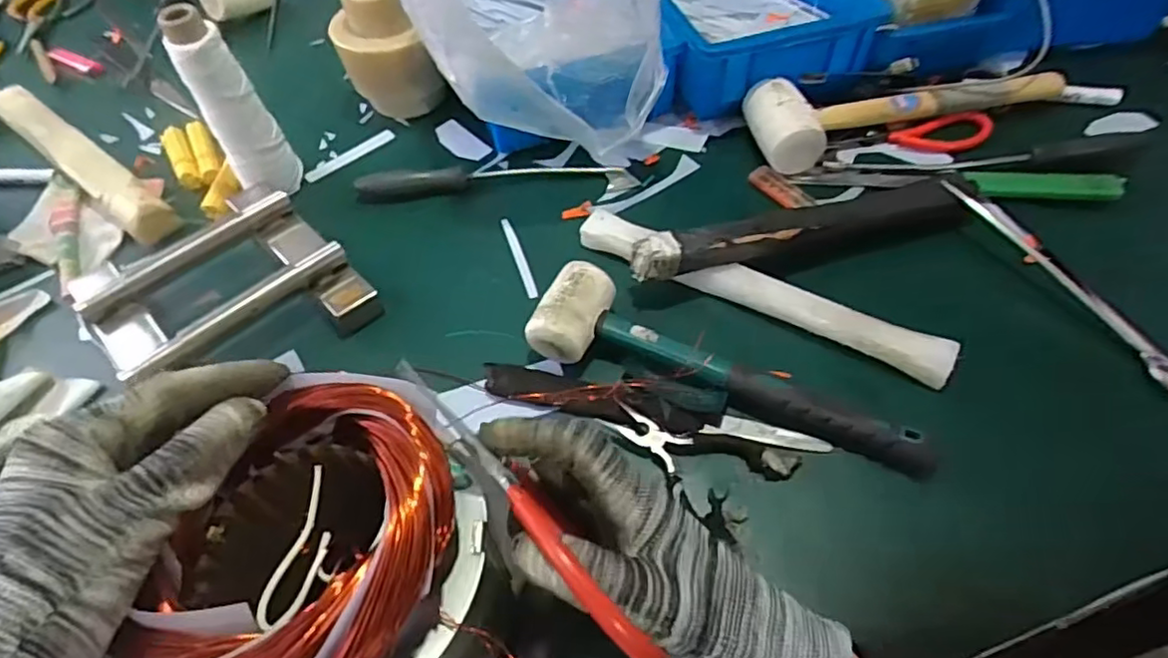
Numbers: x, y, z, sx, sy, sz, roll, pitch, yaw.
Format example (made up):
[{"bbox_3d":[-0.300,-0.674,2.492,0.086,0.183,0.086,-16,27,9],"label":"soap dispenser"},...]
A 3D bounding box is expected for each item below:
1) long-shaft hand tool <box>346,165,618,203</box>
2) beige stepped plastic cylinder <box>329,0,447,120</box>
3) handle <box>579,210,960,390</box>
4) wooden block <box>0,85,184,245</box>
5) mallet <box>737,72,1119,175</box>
[{"bbox_3d":[-0.092,-0.148,0.619,0.247,0.018,0.027,-8,54,-2],"label":"long-shaft hand tool"},{"bbox_3d":[-0.194,-0.269,0.634,0.087,0.124,0.077,-19,55,-10],"label":"beige stepped plastic cylinder"},{"bbox_3d":[0.131,-0.030,0.513,0.301,0.030,0.033,24,59,20],"label":"handle"},{"bbox_3d":[-0.498,-0.169,0.636,0.319,0.028,0.042,32,62,24],"label":"wooden block"},{"bbox_3d":[0.329,-0.219,0.619,0.347,0.054,0.082,-11,54,-4],"label":"mallet"}]

